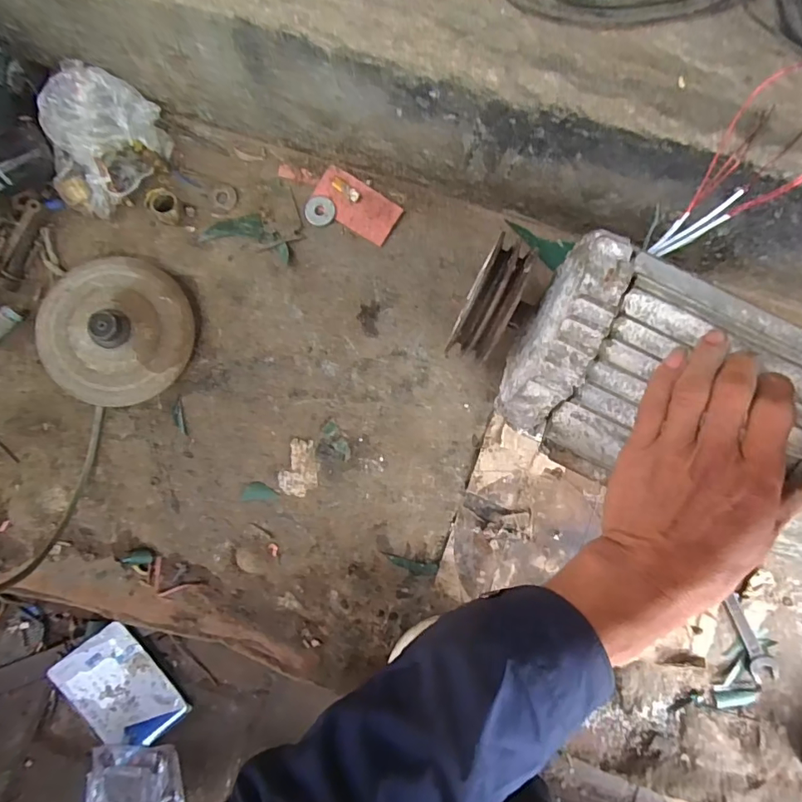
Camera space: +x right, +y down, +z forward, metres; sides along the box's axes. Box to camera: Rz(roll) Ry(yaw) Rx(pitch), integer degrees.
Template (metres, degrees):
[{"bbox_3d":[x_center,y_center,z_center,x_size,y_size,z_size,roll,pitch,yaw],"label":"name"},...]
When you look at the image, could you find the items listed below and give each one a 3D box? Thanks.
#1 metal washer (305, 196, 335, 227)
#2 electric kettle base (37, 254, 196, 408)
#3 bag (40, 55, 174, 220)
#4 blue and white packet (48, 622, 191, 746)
[{"bbox_3d":[-0.084,-0.196,0.503,0.029,0.004,0.031,0,85,-3],"label":"metal washer"},{"bbox_3d":[-0.276,-0.070,0.464,0.141,0.040,0.137,0,85,-3],"label":"electric kettle base"},{"bbox_3d":[-0.278,-0.240,0.457,0.072,0.083,0.116,22,85,-1],"label":"bag"},{"bbox_3d":[-0.349,0.359,0.600,0.108,0.021,0.143,-36,87,-5],"label":"blue and white packet"}]

